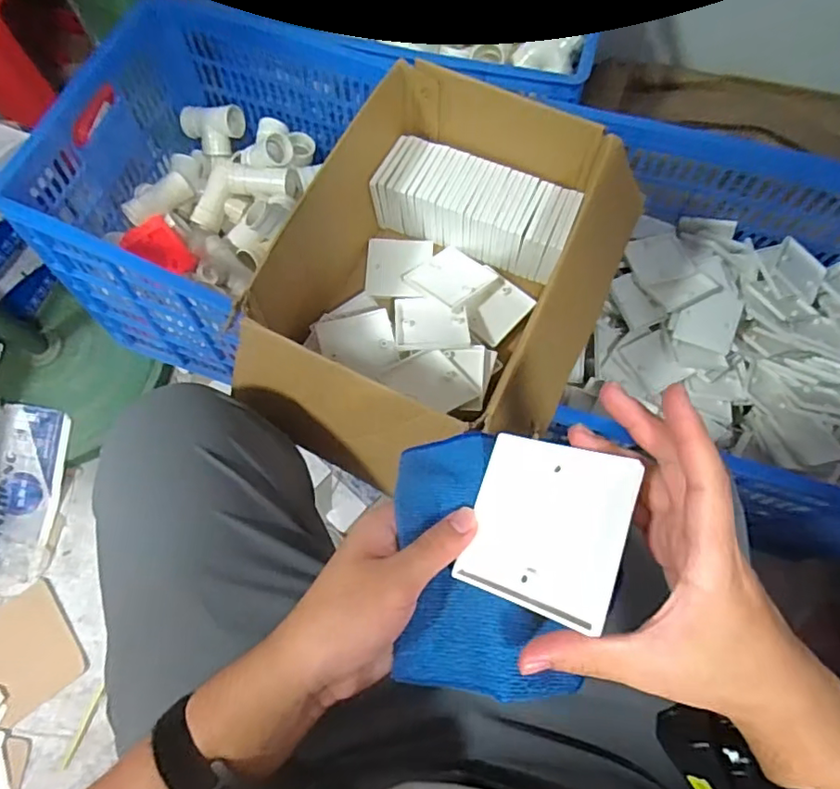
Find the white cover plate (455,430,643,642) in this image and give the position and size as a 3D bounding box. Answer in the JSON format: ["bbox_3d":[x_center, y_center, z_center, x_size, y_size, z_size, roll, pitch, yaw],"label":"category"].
[{"bbox_3d":[0.064,0.068,0.298,0.083,0.008,0.084,10,77,40],"label":"white cover plate"}]

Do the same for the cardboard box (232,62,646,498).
[{"bbox_3d":[0.028,-0.115,0.629,0.313,0.168,0.420,24,73,9],"label":"cardboard box"}]

